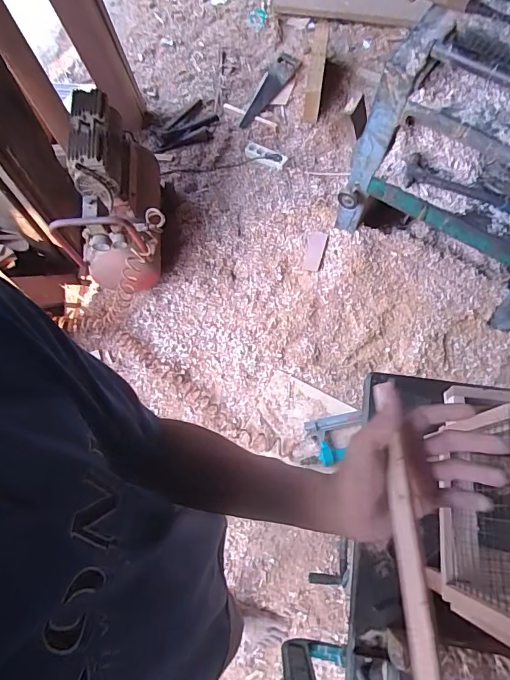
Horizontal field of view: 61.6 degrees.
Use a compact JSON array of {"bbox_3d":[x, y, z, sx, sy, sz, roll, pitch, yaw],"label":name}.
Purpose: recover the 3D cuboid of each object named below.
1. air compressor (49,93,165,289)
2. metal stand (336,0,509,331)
[{"bbox_3d":[-0.469,-0.431,1.367,0.285,0.364,0.501,-23,72,-8],"label":"air compressor"},{"bbox_3d":[0.607,-0.439,1.143,0.644,0.573,0.527,27,73,9],"label":"metal stand"}]

